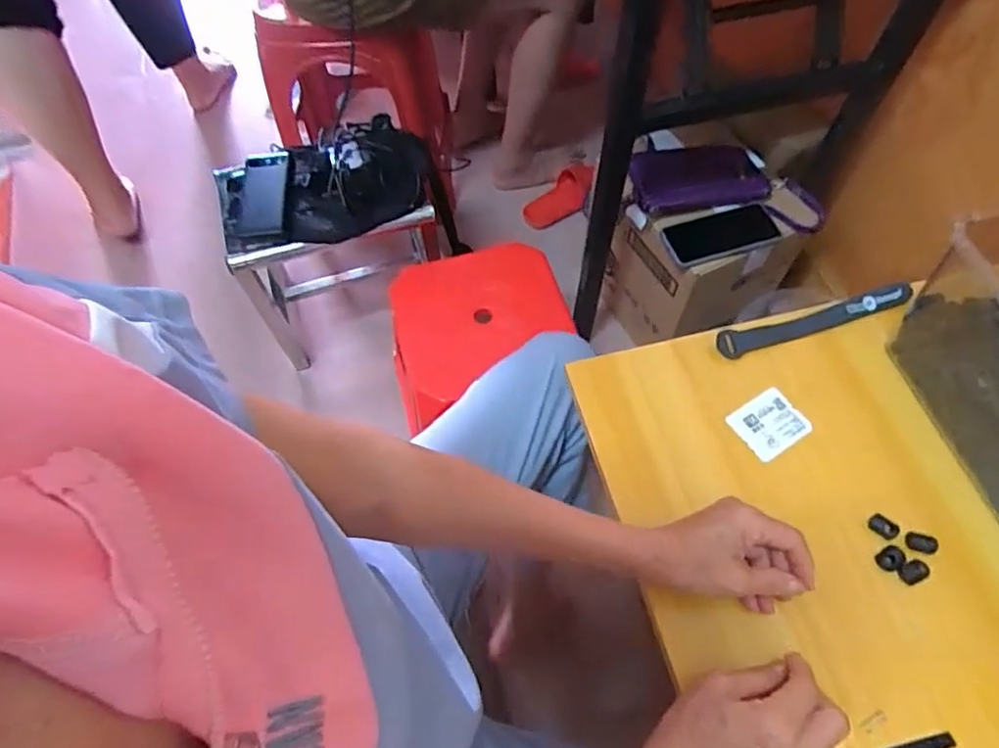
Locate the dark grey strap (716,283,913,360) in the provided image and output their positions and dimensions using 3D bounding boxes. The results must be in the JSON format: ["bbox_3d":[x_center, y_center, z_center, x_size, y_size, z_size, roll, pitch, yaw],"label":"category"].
[{"bbox_3d":[0.298,-0.051,0.556,0.196,0.012,0.024,-16,62,-7],"label":"dark grey strap"}]

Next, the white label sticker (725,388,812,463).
[{"bbox_3d":[0.234,0.044,0.517,0.056,0.004,0.050,-33,71,-11],"label":"white label sticker"}]

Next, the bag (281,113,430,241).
[{"bbox_3d":[-0.220,-0.302,0.888,0.238,0.088,0.162,-18,62,-8],"label":"bag"}]

